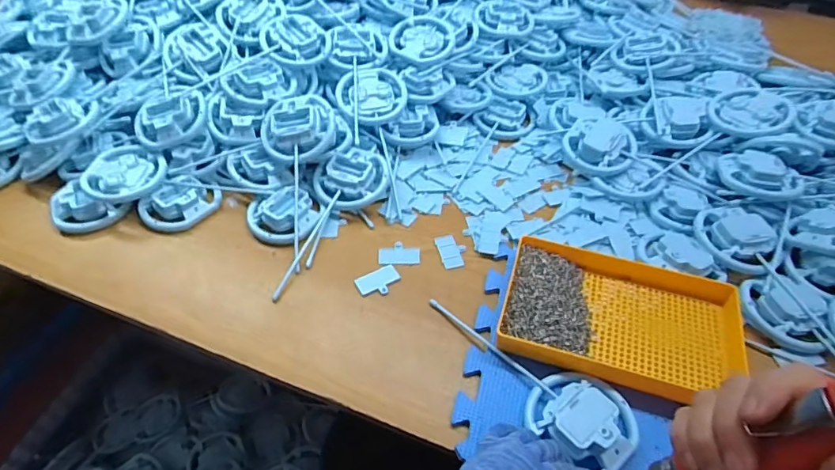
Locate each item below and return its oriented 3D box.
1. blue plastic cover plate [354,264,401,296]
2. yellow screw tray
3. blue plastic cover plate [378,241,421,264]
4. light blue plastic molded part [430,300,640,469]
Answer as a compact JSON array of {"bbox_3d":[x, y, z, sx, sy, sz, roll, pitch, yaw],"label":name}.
[{"bbox_3d":[-0.047,0.057,0.598,0.054,0.005,0.035,-18,52,-17],"label":"blue plastic cover plate"},{"bbox_3d":[0.225,0.094,0.544,0.255,0.038,0.164,14,50,10],"label":"yellow screw tray"},{"bbox_3d":[-0.023,0.023,0.629,0.052,0.004,0.034,-3,49,-4],"label":"blue plastic cover plate"},{"bbox_3d":[0.117,0.144,0.528,0.088,0.036,0.248,-33,48,-27],"label":"light blue plastic molded part"}]

